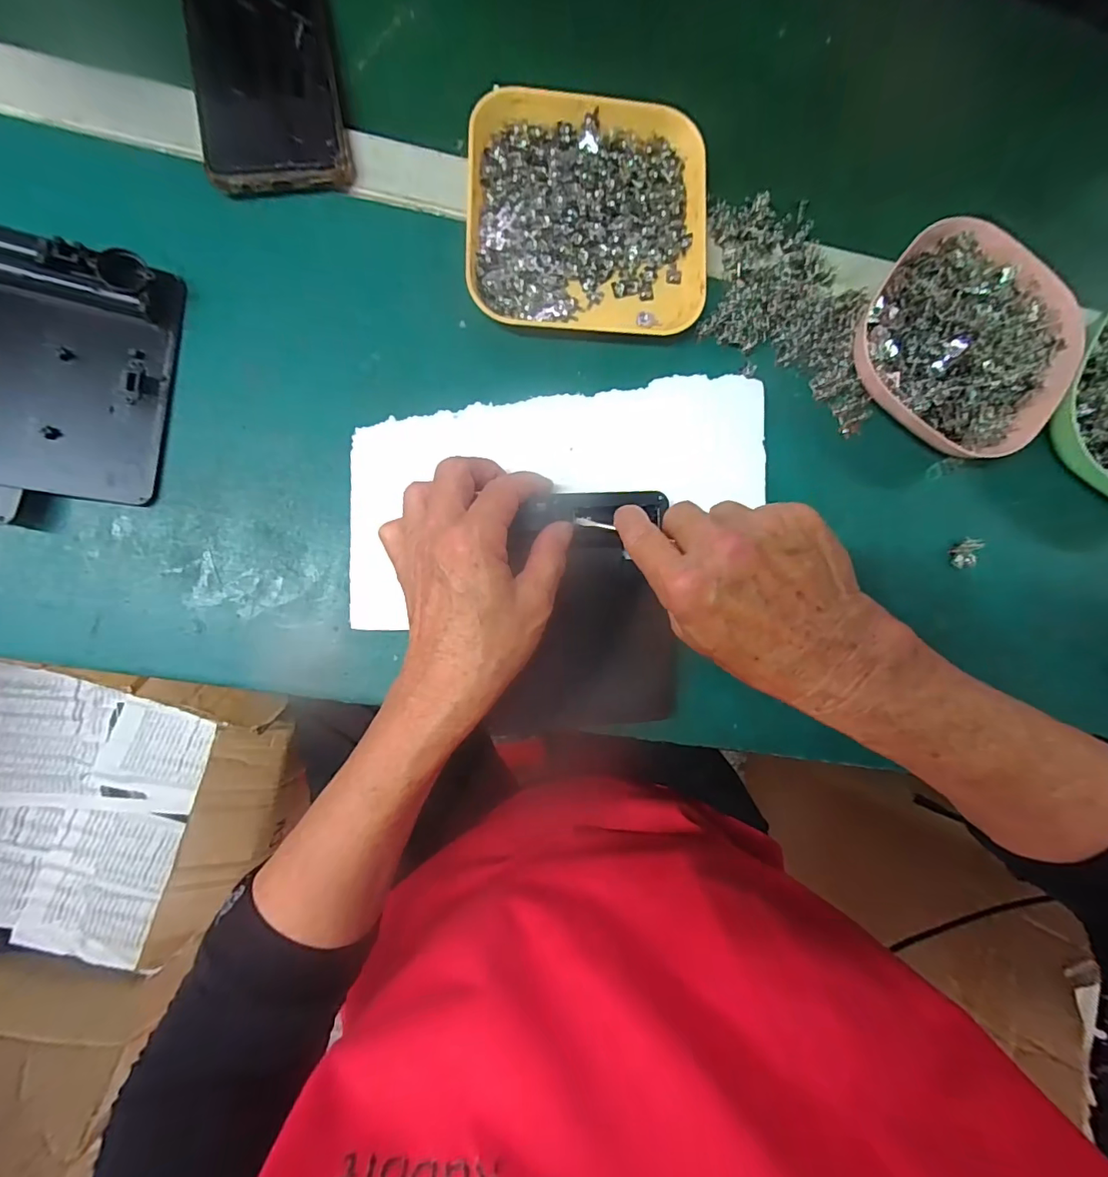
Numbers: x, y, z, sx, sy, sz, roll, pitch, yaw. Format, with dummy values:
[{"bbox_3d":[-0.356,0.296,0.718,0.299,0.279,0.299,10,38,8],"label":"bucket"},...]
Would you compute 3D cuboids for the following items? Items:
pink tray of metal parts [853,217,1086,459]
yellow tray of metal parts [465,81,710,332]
[{"bbox_3d":[0.266,-0.158,0.331,0.133,0.037,0.136,38,84,-4],"label":"pink tray of metal parts"},{"bbox_3d":[0.021,-0.233,0.316,0.144,0.015,0.140,2,87,-7],"label":"yellow tray of metal parts"}]

